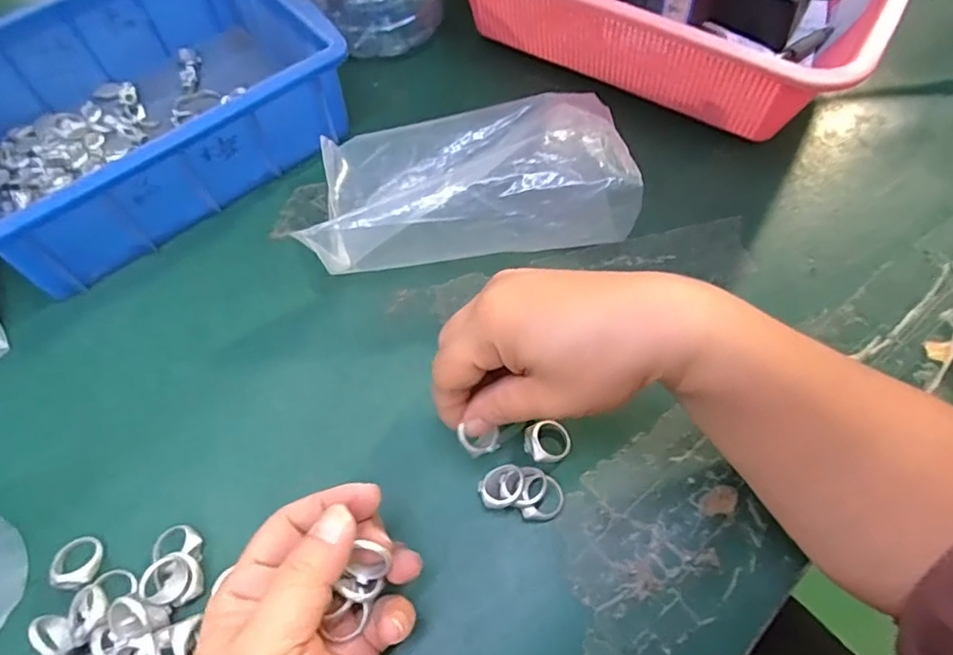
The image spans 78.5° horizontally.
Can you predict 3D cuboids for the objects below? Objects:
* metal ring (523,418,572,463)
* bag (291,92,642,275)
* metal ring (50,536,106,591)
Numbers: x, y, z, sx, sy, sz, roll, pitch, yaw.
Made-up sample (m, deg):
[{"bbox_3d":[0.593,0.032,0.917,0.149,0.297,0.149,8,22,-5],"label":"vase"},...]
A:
[{"bbox_3d":[0.038,0.060,0.308,0.025,0.013,0.020,-15,63,-7],"label":"metal ring"},{"bbox_3d":[-0.004,-0.097,0.363,0.192,0.061,0.107,-5,62,-2],"label":"bag"},{"bbox_3d":[-0.194,0.114,0.283,0.021,0.006,0.024,-3,62,-1],"label":"metal ring"}]

